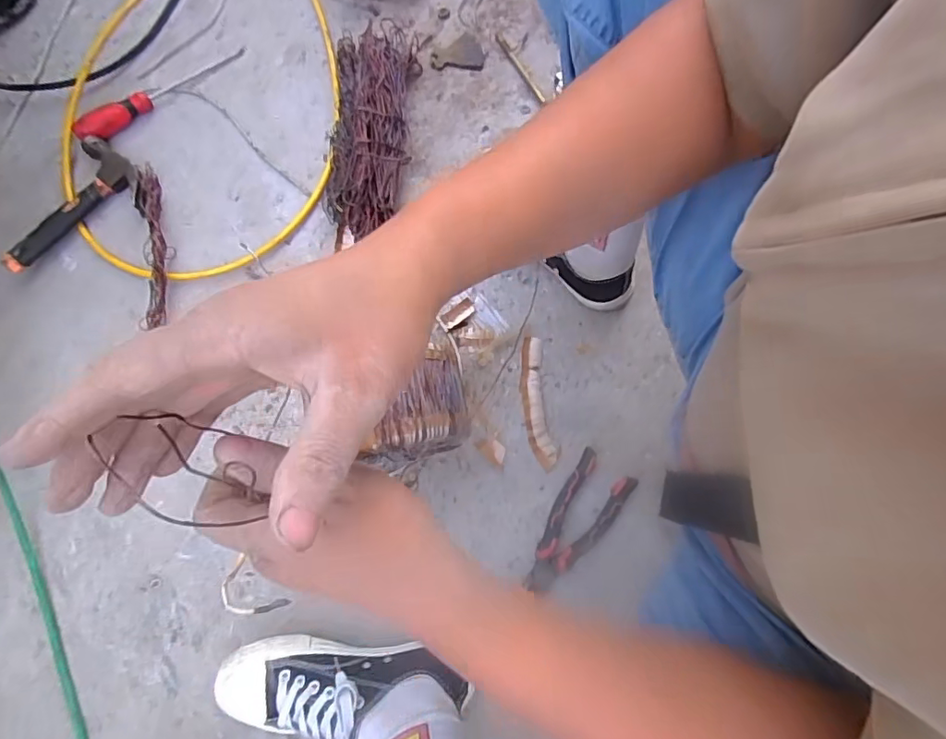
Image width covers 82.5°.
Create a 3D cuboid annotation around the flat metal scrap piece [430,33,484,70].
[{"bbox_3d":[-0.023,-0.467,0.791,0.075,0.004,0.061,-1,75,1],"label":"flat metal scrap piece"}]

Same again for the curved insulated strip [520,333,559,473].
[{"bbox_3d":[0.076,0.037,0.646,0.034,0.019,0.160,-7,75,-1],"label":"curved insulated strip"}]

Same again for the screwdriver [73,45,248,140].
[{"bbox_3d":[-0.432,-0.389,0.743,0.250,0.033,0.042,-40,79,-9],"label":"screwdriver"}]

